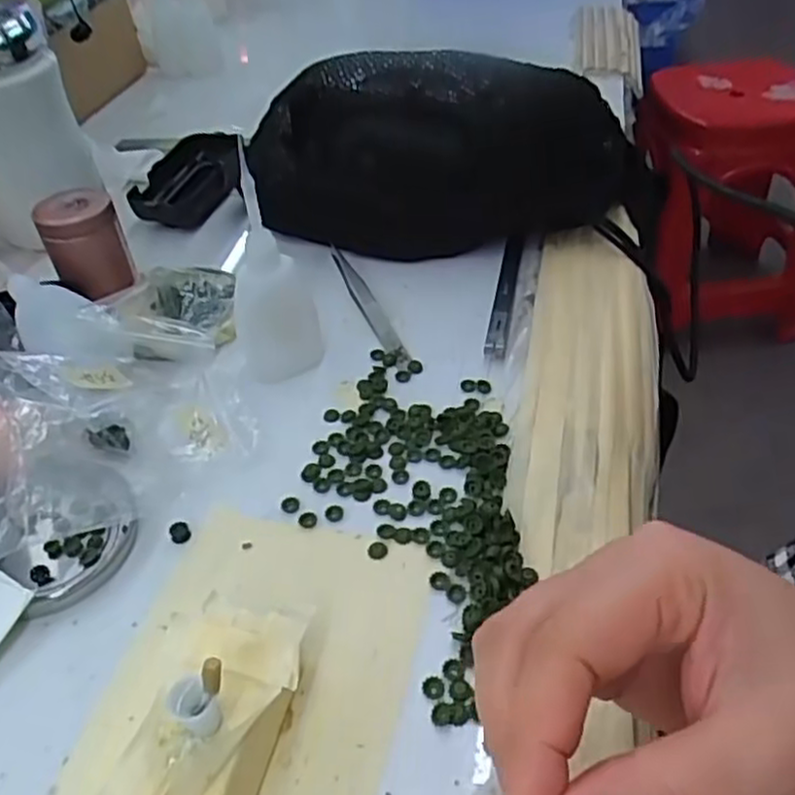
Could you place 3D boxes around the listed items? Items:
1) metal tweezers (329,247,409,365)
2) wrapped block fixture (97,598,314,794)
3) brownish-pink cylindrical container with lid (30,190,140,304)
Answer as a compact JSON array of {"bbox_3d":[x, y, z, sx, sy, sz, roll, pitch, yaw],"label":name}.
[{"bbox_3d":[-0.020,-0.059,0.442,0.012,0.004,0.121,-16,45,-13],"label":"metal tweezers"},{"bbox_3d":[-0.059,0.111,0.245,0.046,0.040,0.087,9,45,13],"label":"wrapped block fixture"},{"bbox_3d":[-0.186,-0.090,0.442,0.043,0.058,0.037,-17,45,-14],"label":"brownish-pink cylindrical container with lid"}]

